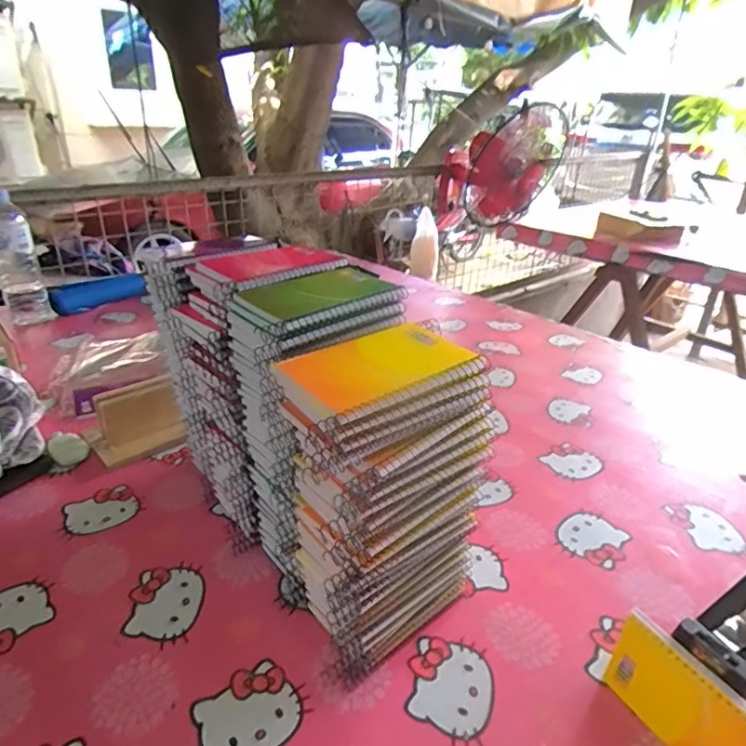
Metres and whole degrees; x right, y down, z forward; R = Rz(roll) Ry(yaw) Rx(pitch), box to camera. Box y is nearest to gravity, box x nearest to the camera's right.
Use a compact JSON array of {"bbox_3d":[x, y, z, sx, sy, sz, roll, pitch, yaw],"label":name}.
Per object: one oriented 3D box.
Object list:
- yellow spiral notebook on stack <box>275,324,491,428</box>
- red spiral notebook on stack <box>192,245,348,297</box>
[{"bbox_3d":[0.007,-0.004,0.384,0.144,0.014,0.075,-16,32,-31],"label":"yellow spiral notebook on stack"},{"bbox_3d":[-0.111,-0.108,0.555,0.141,0.018,0.099,-23,36,-40],"label":"red spiral notebook on stack"}]

